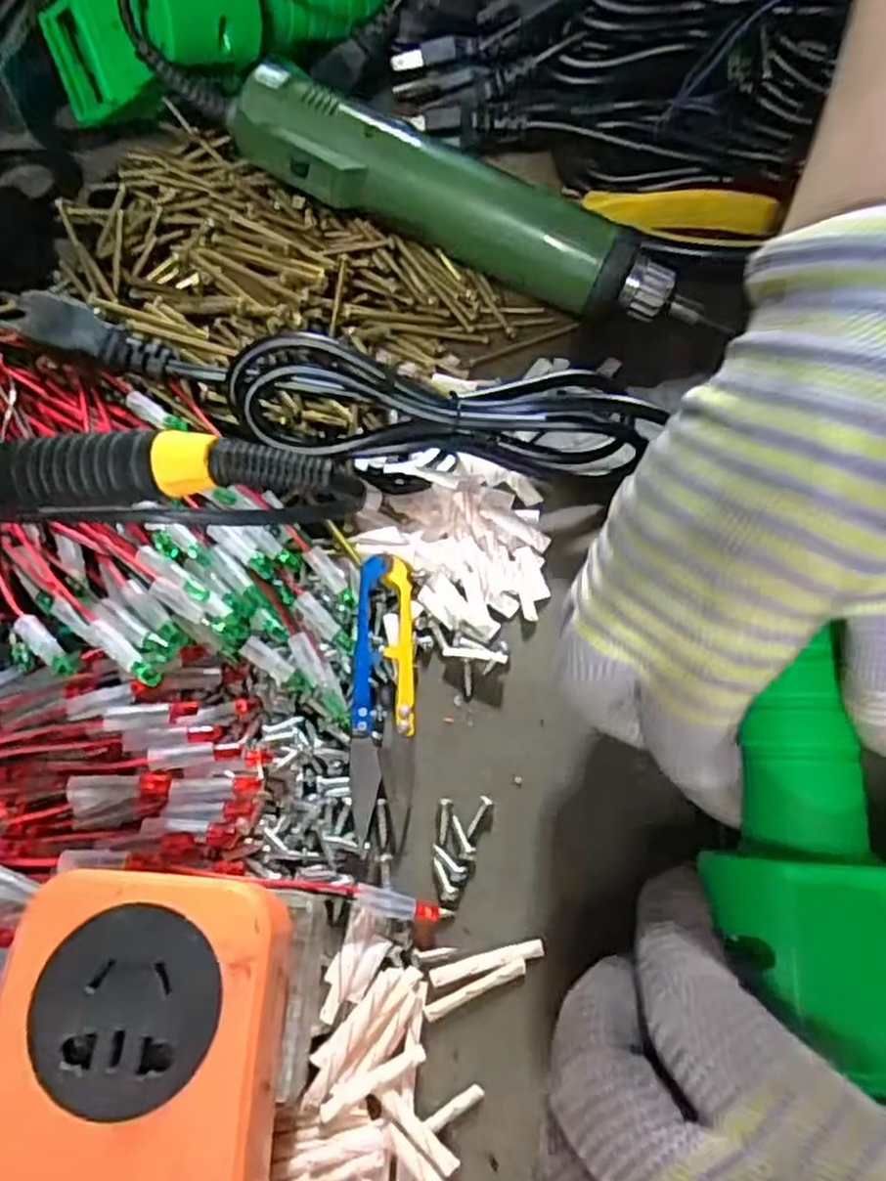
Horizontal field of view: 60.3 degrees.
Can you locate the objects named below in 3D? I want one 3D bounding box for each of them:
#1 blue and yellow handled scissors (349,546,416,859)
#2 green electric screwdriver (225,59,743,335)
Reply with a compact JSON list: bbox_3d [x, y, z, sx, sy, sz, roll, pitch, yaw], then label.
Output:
[{"bbox_3d":[-0.021,0.035,0.266,0.021,0.011,0.101,-2,63,-2],"label":"blue and yellow handled scissors"},{"bbox_3d":[0.014,-0.164,0.334,0.216,0.033,0.032,24,64,-3],"label":"green electric screwdriver"}]

